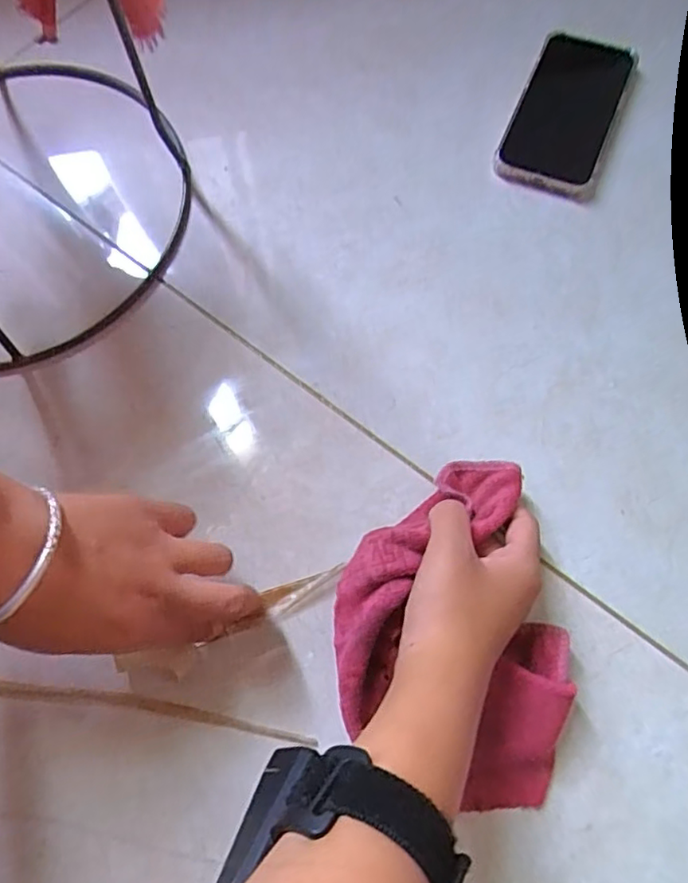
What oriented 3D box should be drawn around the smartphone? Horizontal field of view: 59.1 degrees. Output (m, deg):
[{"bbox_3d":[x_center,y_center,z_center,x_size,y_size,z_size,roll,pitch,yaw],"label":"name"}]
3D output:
[{"bbox_3d":[0.170,-0.248,0.459,0.075,0.014,0.140,21,73,9],"label":"smartphone"}]

